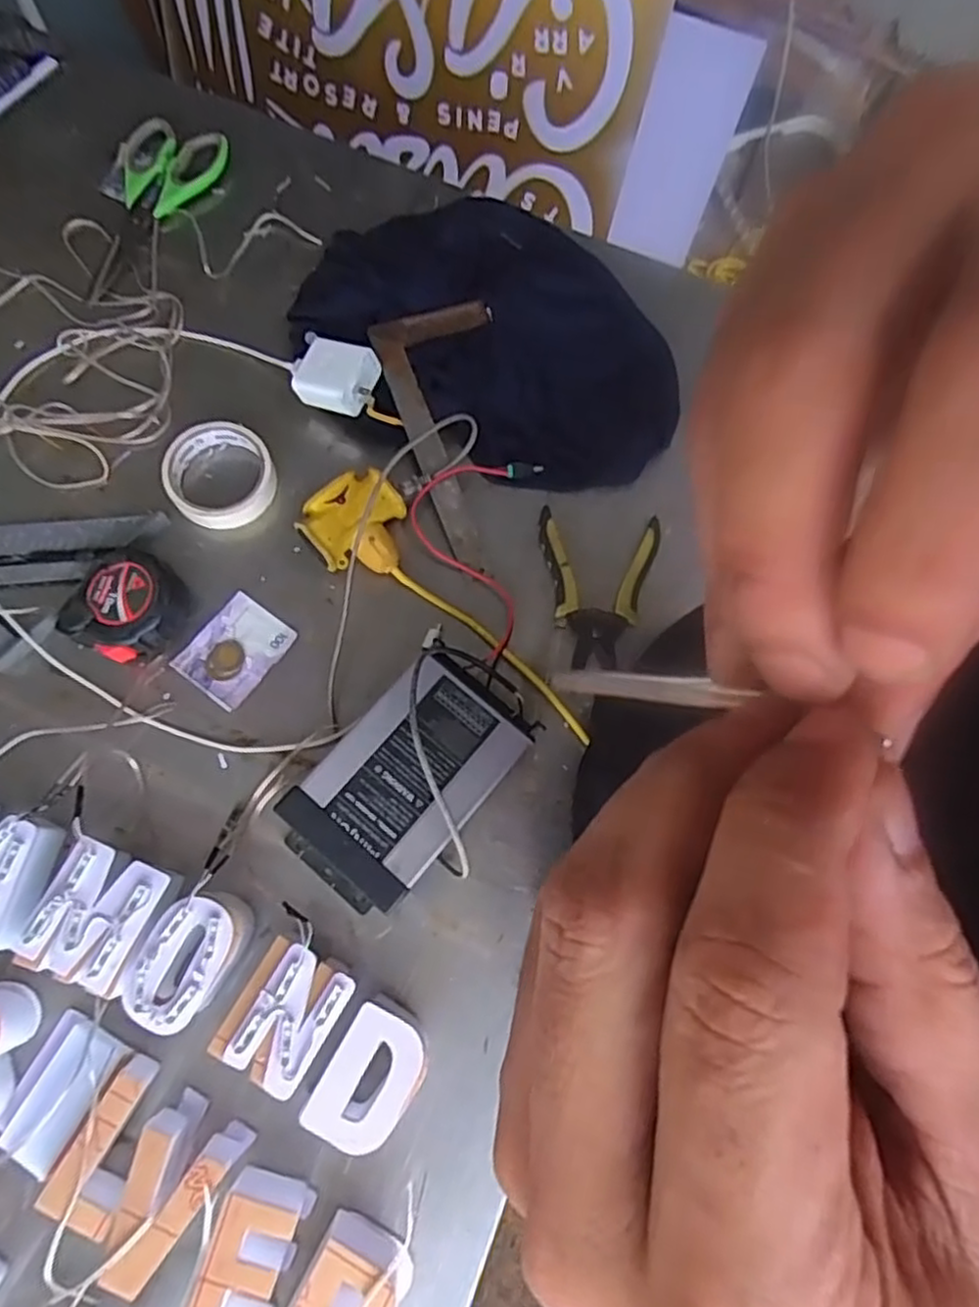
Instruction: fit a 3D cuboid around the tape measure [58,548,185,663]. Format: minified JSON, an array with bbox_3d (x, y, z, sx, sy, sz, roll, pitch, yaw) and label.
[{"bbox_3d":[-0.293,-0.042,0.571,0.082,0.034,0.086,30,74,7],"label":"tape measure"}]

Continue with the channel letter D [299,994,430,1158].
[{"bbox_3d":[-0.077,0.286,0.487,0.062,0.052,0.084,30,74,7],"label":"channel letter D"}]

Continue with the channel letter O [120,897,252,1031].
[{"bbox_3d":[-0.204,0.211,0.497,0.061,0.047,0.091,35,75,8],"label":"channel letter O"}]

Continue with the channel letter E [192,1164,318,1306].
[{"bbox_3d":[-0.150,0.382,0.451,0.055,0.057,0.082,18,73,3],"label":"channel letter E"}]

